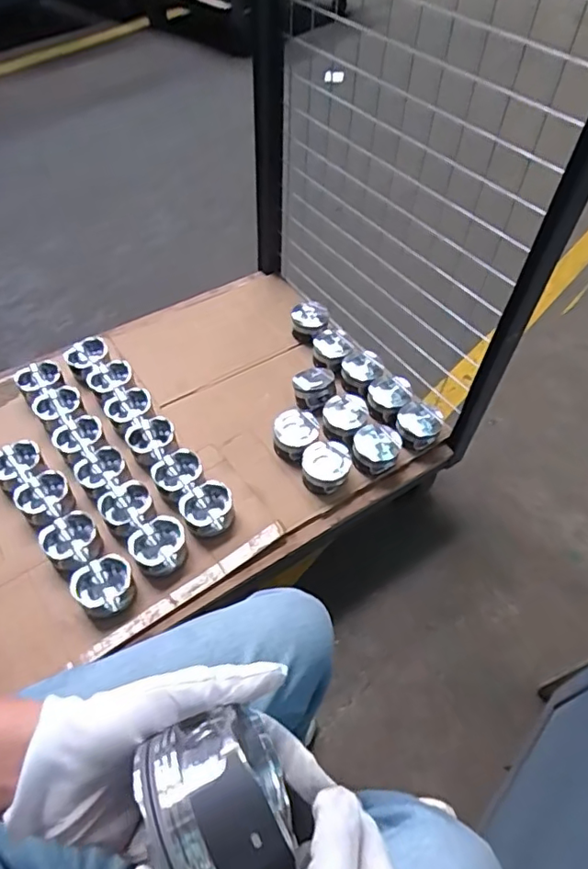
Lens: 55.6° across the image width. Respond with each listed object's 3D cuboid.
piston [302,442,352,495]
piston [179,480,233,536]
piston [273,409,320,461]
[{"bbox_3d":[0.059,0.063,1.026,0.089,0.058,0.093,1,52,-1],"label":"piston"},{"bbox_3d":[-0.146,0.131,0.947,0.088,0.048,0.085,1,52,-1],"label":"piston"},{"bbox_3d":[0.004,0.004,1.052,0.081,0.065,0.089,1,52,-1],"label":"piston"}]

